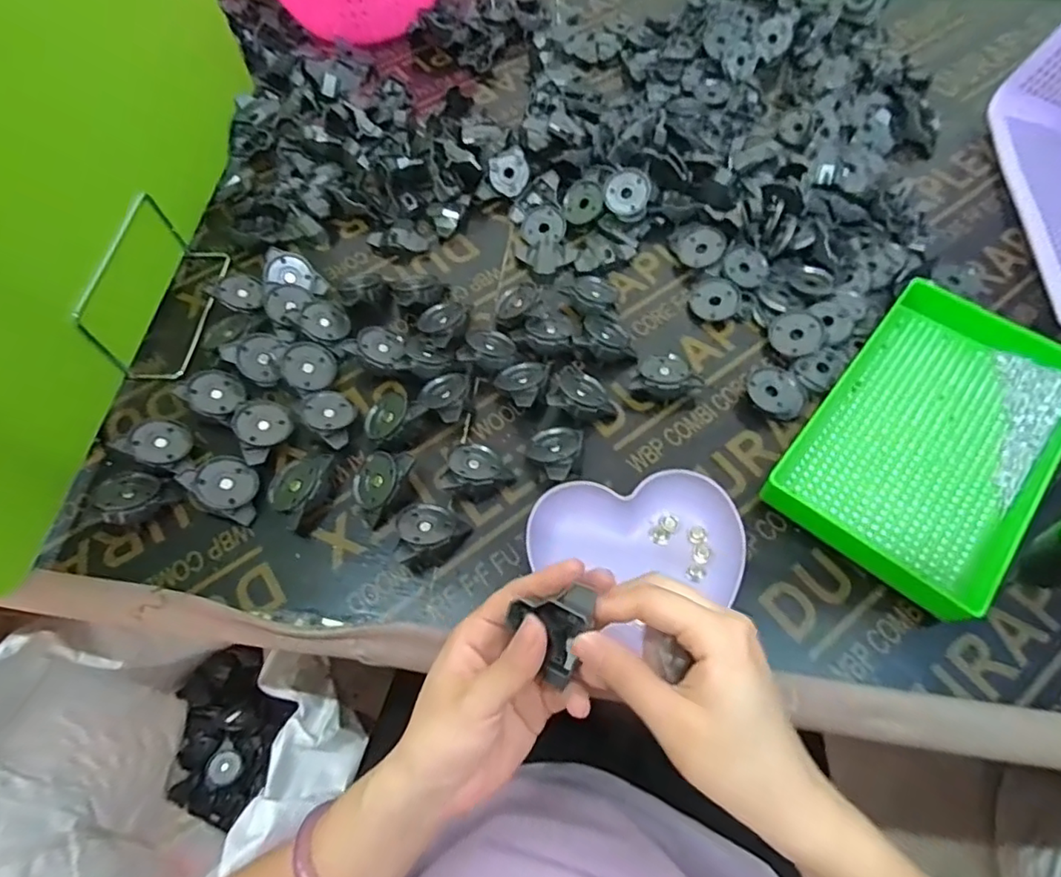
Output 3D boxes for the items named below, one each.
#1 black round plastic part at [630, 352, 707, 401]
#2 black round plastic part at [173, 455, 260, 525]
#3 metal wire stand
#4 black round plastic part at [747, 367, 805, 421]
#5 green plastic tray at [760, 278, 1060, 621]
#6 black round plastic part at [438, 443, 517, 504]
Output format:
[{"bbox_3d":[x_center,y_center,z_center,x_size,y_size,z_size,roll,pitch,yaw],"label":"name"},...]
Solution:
[{"bbox_3d":[0.111,-0.049,0.488,0.048,0.022,0.049,-39,69,-16],"label":"black round plastic part"},{"bbox_3d":[-0.237,0.037,0.449,0.061,0.014,0.043,37,56,-16],"label":"black round plastic part"},{"bbox_3d":[-0.329,-0.140,0.514,0.058,0.083,0.158,8,64,5],"label":"metal wire stand"},{"bbox_3d":[0.205,-0.039,0.482,0.047,0.015,0.045,-1,64,1],"label":"black round plastic part"},{"bbox_3d":[0.312,-0.005,0.447,0.158,0.034,0.261,37,70,18],"label":"green plastic tray"},{"bbox_3d":[-0.039,0.027,0.450,0.049,0.030,0.043,11,65,7],"label":"black round plastic part"}]

